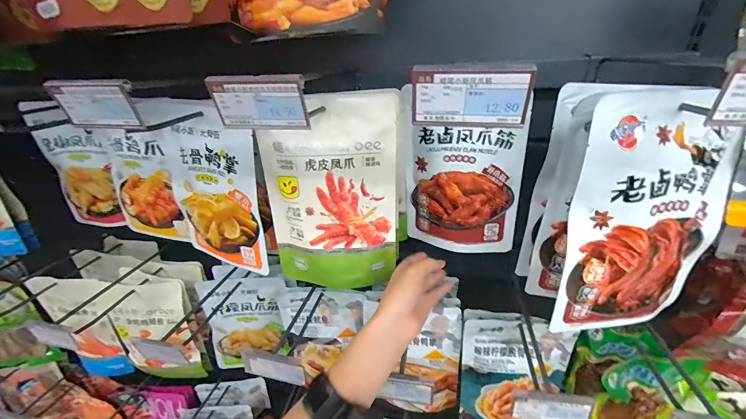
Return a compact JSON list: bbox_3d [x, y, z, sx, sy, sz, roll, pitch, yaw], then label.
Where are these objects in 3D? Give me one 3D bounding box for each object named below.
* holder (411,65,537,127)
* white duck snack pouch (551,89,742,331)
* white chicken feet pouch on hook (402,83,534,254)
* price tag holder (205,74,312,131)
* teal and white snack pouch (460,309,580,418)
[{"bbox_3d":[0.068,-0.079,0.237,0.079,0.039,0.008,3,28,11],"label":"holder"},{"bbox_3d":[0.272,0.009,0.338,0.174,0.235,0.046,-13,29,-18],"label":"white duck snack pouch"},{"bbox_3d":[0.120,-0.039,0.471,0.152,0.204,0.024,8,29,20],"label":"white chicken feet pouch on hook"},{"bbox_3d":[-0.090,-0.084,0.269,0.077,0.041,0.012,2,27,9],"label":"price tag holder"},{"bbox_3d":[0.221,0.275,0.542,0.158,0.235,0.046,4,28,13],"label":"teal and white snack pouch"}]

